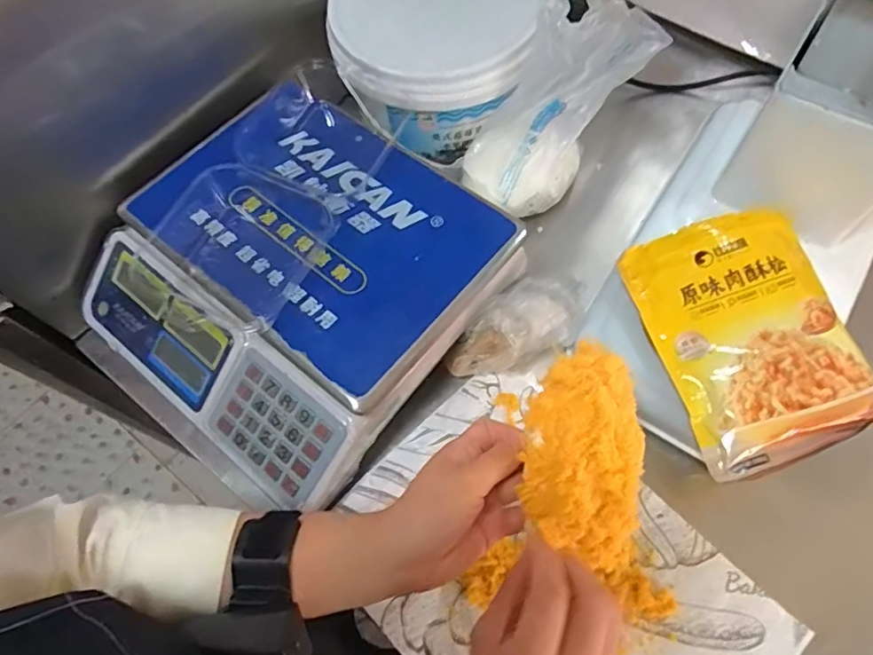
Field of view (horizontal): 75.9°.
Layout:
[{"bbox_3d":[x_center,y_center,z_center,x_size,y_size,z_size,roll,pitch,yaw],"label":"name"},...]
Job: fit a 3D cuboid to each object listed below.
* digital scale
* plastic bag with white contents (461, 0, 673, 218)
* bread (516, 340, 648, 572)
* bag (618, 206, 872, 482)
[{"bbox_3d":[-0.137,-0.054,0.527,0.322,0.101,0.318,36,72,17],"label":"digital scale"},{"bbox_3d":[0.113,-0.220,0.560,0.116,0.214,0.079,-13,59,-43],"label":"plastic bag with white contents"},{"bbox_3d":[0.097,0.082,0.362,0.077,0.053,0.138,7,66,6],"label":"bread"},{"bbox_3d":[0.287,0.003,0.501,0.173,0.038,0.223,-16,65,-5],"label":"bag"}]

